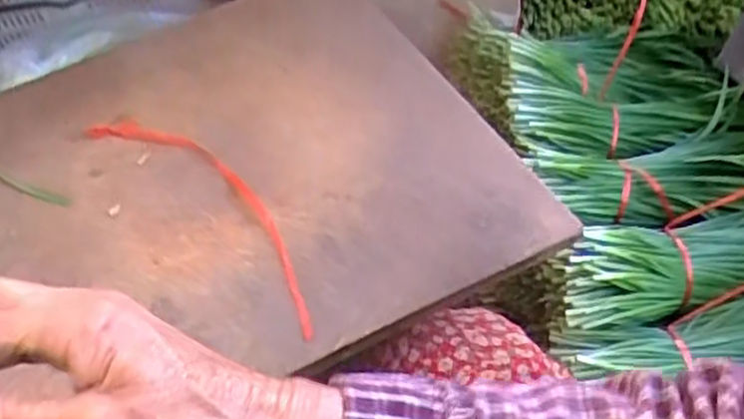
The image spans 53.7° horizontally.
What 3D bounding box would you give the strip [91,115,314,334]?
[{"bbox_3d":[-0.127,-0.010,0.585,0.062,0.004,0.314,-34,51,-28],"label":"strip"}]

